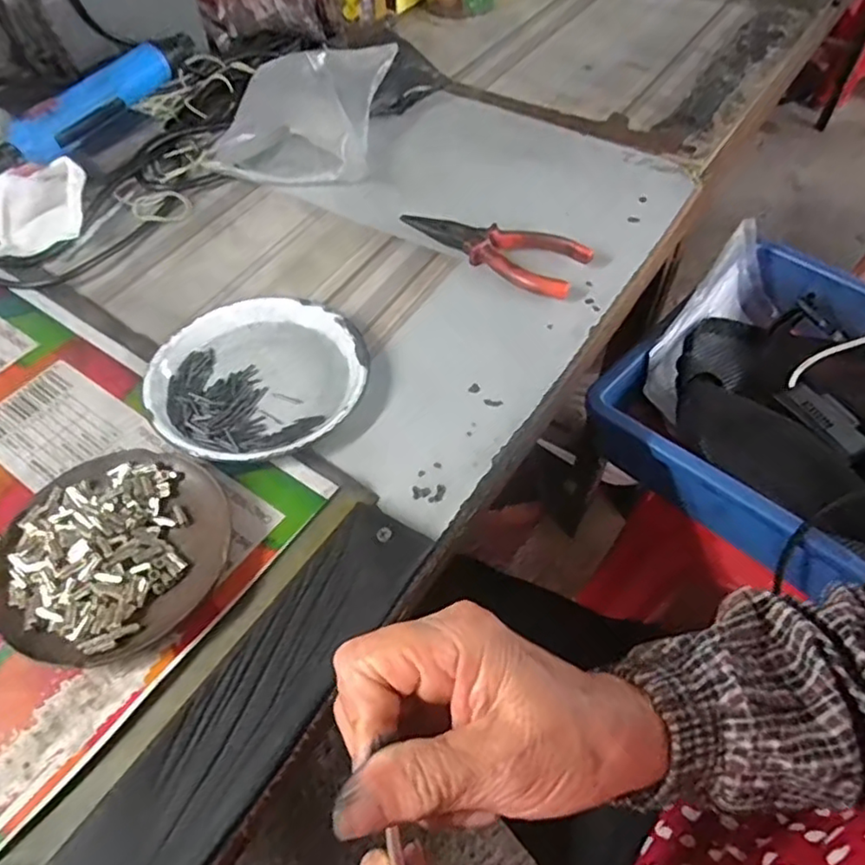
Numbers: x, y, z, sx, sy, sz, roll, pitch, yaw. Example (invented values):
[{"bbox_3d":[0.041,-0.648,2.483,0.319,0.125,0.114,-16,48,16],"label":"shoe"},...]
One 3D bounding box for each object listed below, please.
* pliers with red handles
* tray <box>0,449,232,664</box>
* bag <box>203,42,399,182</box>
[{"bbox_3d":[0.047,-0.141,0.472,0.141,0.019,0.053,31,59,22],"label":"pliers with red handles"},{"bbox_3d":[-0.162,0.058,0.320,0.108,0.025,0.111,0,53,0],"label":"tray"},{"bbox_3d":[-0.112,-0.285,0.563,0.126,0.049,0.162,7,53,6],"label":"bag"}]

